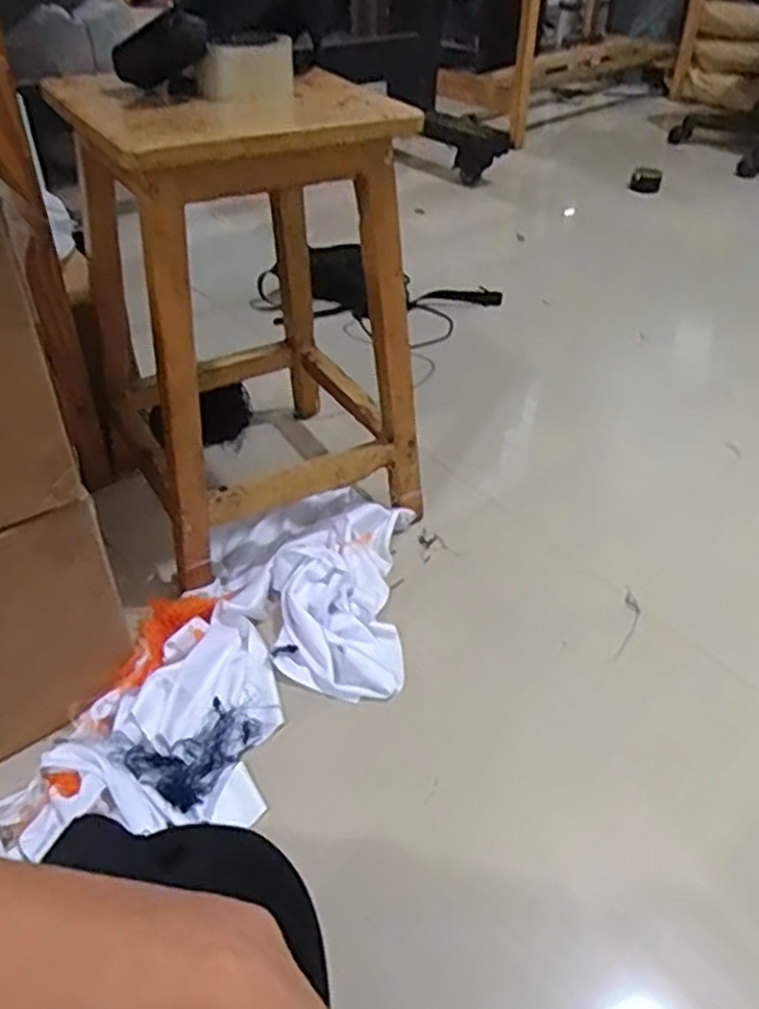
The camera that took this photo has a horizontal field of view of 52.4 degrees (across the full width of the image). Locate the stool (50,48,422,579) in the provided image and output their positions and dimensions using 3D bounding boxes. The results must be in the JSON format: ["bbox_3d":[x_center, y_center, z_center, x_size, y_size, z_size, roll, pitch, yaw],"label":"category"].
[{"bbox_3d":[-0.163,-0.224,0.938,0.308,0.546,0.329,-19,44,-22],"label":"stool"}]

